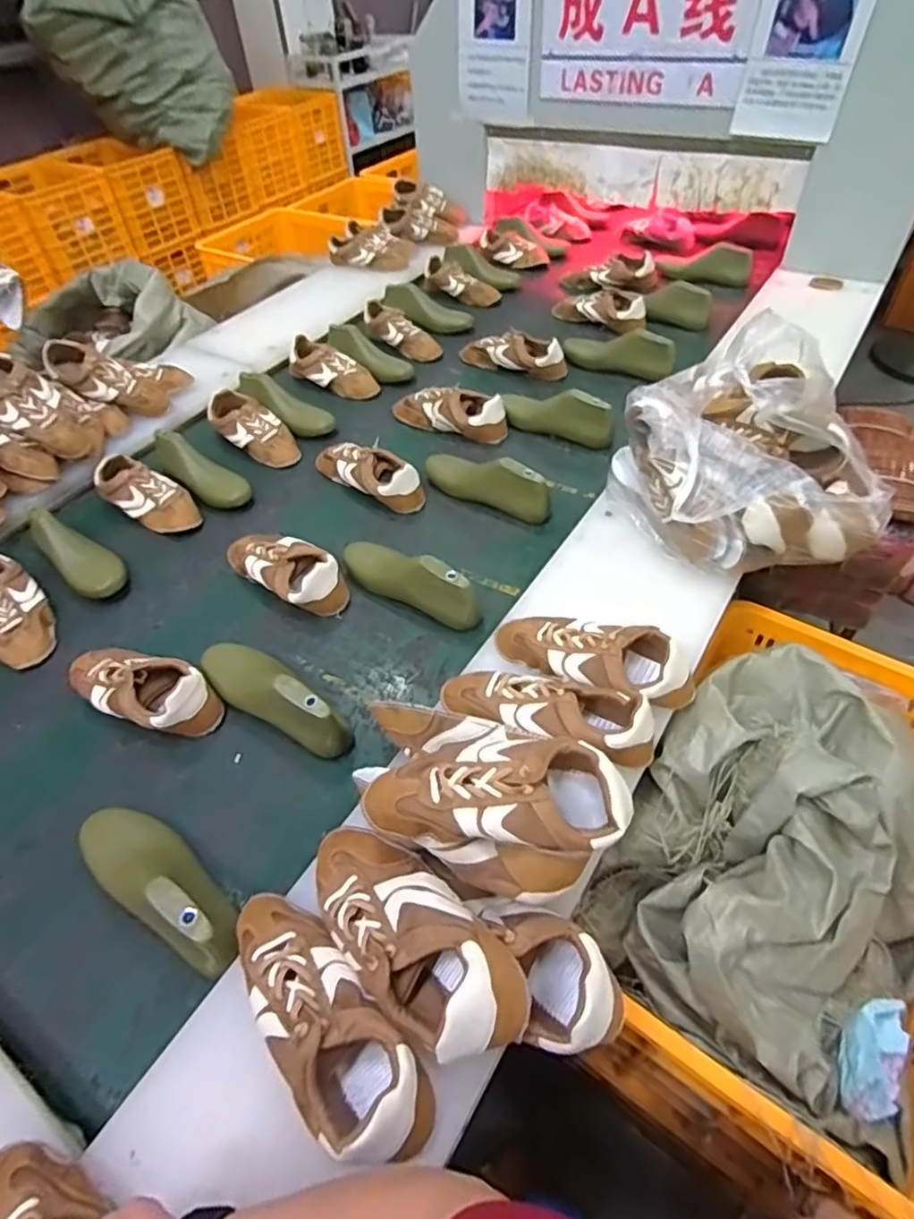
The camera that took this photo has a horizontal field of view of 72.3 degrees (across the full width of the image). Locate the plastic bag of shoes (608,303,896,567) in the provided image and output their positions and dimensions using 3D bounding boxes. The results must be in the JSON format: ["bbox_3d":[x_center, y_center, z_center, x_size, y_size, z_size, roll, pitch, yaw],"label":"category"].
[{"bbox_3d":[0.394,-0.236,0.885,0.306,0.201,0.322,2,50,6],"label":"plastic bag of shoes"}]

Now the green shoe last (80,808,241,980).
[{"bbox_3d":[-0.310,0.277,0.642,0.243,0.090,0.077,31,59,26],"label":"green shoe last"}]

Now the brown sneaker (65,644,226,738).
[{"bbox_3d":[-0.417,0.100,0.818,0.231,0.073,0.094,19,53,20],"label":"brown sneaker"}]

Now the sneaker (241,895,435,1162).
[{"bbox_3d":[-0.116,0.330,0.513,0.084,0.071,0.235,-38,57,-24],"label":"sneaker"}]

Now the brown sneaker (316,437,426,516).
[{"bbox_3d":[-0.160,-0.241,1.107,0.227,0.070,0.081,33,59,28],"label":"brown sneaker"}]

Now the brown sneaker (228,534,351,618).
[{"bbox_3d":[-0.267,-0.066,0.958,0.228,0.067,0.090,28,56,25],"label":"brown sneaker"}]

